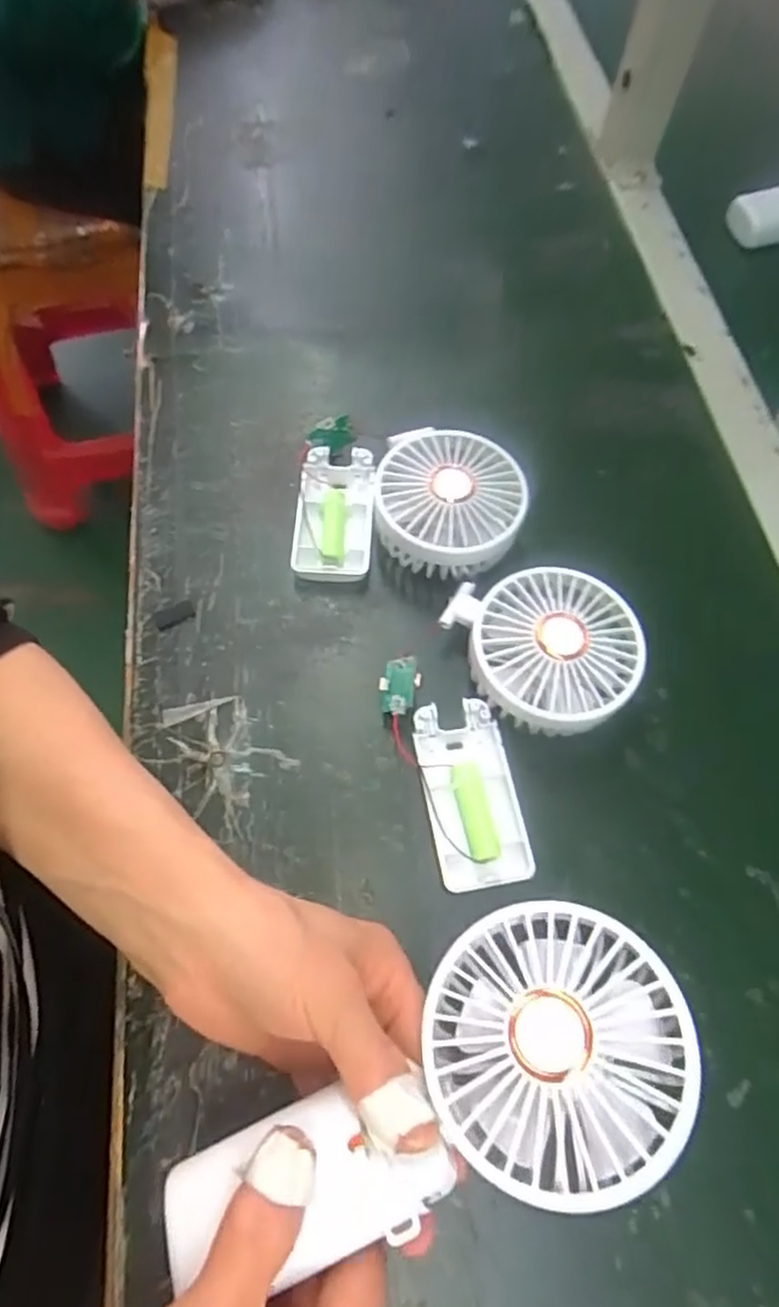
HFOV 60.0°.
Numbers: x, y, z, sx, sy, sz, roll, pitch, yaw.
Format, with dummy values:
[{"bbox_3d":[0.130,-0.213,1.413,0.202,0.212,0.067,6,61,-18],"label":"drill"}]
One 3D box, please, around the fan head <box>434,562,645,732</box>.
[{"bbox_3d":[0.083,-0.001,0.363,0.090,0.045,0.096,-16,66,-10],"label":"fan head"}]

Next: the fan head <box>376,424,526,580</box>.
[{"bbox_3d":[0.034,-0.084,0.395,0.082,0.046,0.080,1,64,-2],"label":"fan head"}]

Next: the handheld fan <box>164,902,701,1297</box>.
[{"bbox_3d":[0.016,0.152,0.228,0.173,0.039,0.083,-27,48,1],"label":"handheld fan"}]

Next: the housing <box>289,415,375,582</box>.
[{"bbox_3d":[-0.033,-0.094,0.414,0.046,0.021,0.108,1,64,-2],"label":"housing"}]

